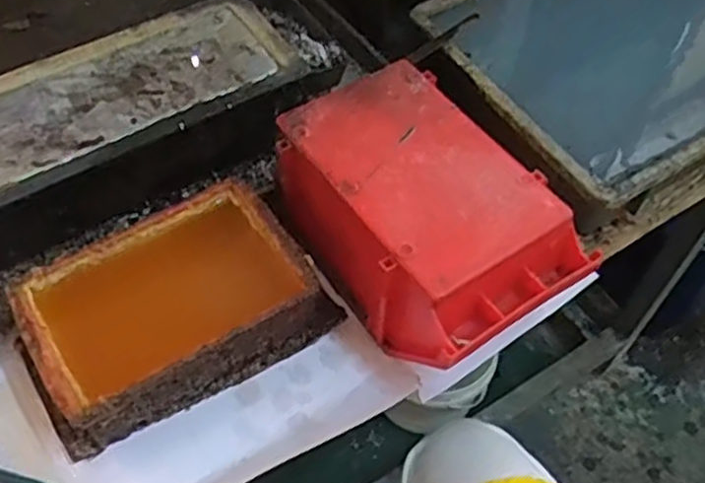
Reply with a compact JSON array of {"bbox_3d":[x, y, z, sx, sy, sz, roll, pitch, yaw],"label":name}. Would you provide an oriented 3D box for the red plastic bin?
[{"bbox_3d":[0.056,-0.020,0.599,0.151,0.096,0.233,-31,61,-21],"label":"red plastic bin"}]

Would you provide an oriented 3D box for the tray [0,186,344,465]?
[{"bbox_3d":[-0.137,0.051,0.581,0.219,0.064,0.132,-28,60,-20],"label":"tray"}]

